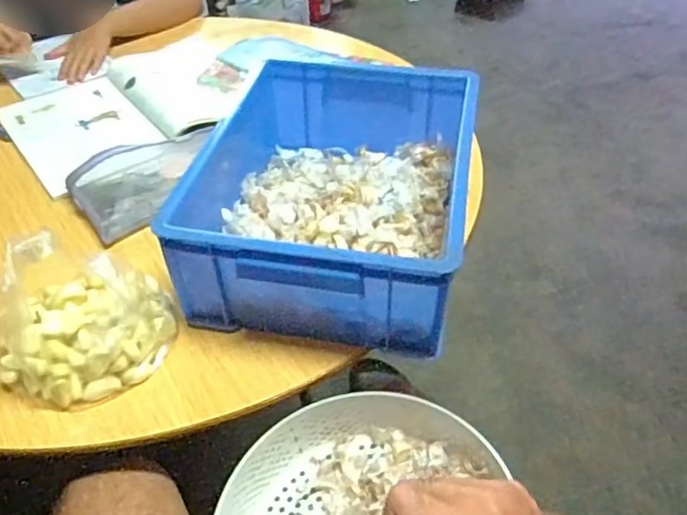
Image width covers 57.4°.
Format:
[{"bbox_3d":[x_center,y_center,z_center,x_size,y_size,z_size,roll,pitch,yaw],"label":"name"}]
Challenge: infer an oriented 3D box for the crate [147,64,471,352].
[{"bbox_3d":[-0.003,-0.074,0.666,0.255,0.125,0.336,6,43,9],"label":"crate"}]

